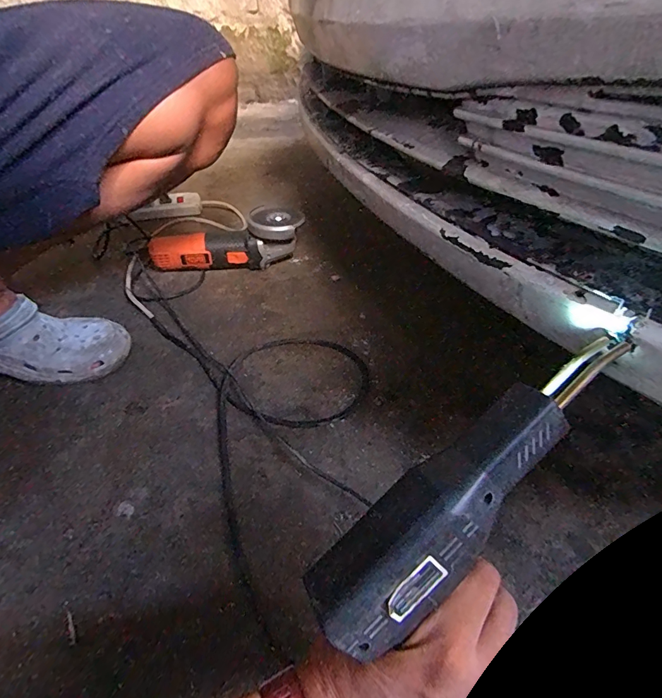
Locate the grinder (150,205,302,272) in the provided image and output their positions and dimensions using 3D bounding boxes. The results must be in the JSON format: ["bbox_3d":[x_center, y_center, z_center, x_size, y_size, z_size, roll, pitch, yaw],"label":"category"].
[{"bbox_3d":[-0.193,-0.202,0.780,0.278,0.102,0.097,-1,42,-1],"label":"grinder"}]

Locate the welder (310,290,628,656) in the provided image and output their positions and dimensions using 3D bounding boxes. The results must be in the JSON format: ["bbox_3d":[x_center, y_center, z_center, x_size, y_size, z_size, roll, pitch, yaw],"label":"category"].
[{"bbox_3d":[0.080,0.064,0.219,0.219,0.035,0.049,-45,53,-4],"label":"welder"}]

